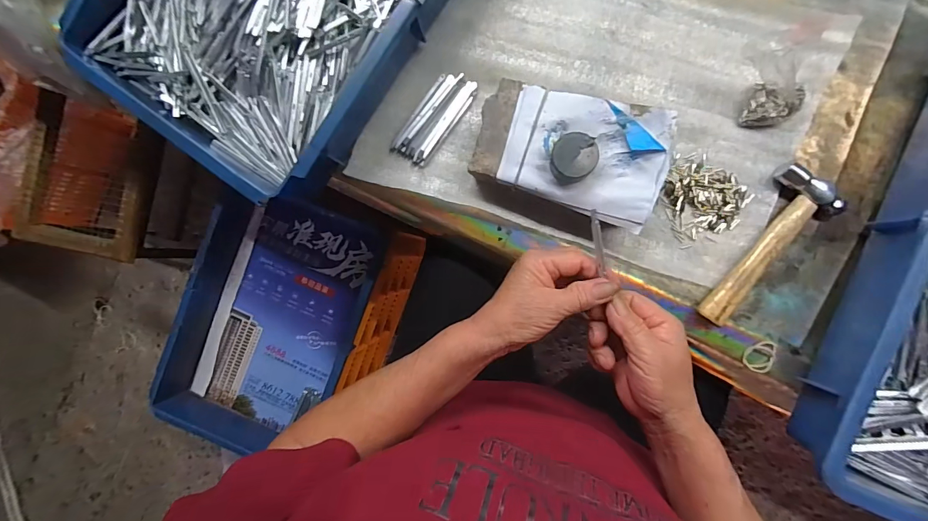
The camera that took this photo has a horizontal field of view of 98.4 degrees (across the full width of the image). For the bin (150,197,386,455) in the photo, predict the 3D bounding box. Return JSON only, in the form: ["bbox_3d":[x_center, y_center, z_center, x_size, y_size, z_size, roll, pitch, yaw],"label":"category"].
[{"bbox_3d":[-0.324,0.104,0.686,0.275,0.099,0.415,19,92,7],"label":"bin"}]

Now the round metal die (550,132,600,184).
[{"bbox_3d":[0.094,-0.088,0.344,0.037,0.025,0.038,0,89,8],"label":"round metal die"}]

